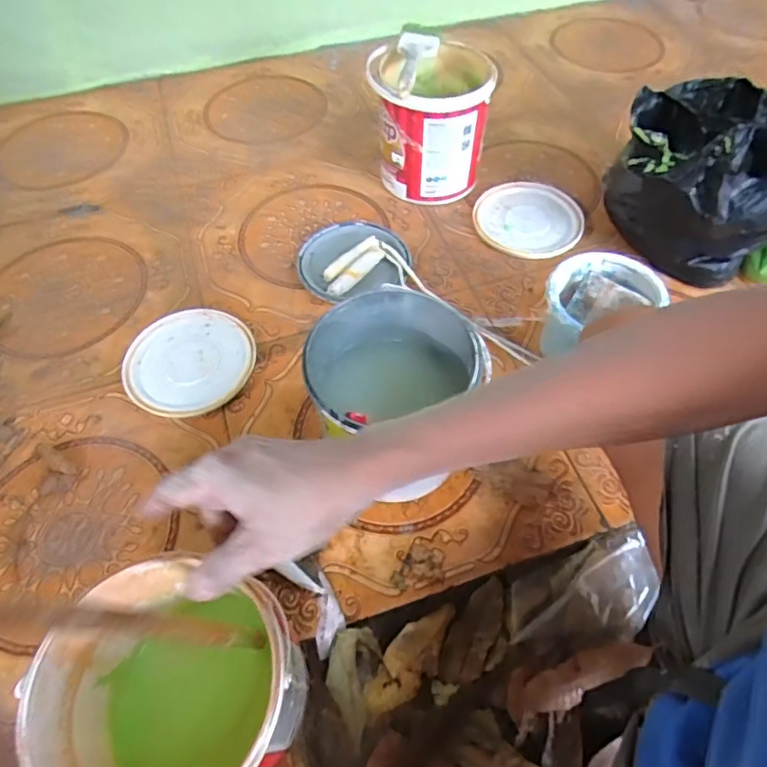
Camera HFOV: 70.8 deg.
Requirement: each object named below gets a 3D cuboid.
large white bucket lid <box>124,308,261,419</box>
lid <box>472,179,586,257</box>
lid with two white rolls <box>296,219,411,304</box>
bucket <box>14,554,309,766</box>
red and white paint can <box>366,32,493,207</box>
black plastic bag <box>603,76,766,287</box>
[{"bbox_3d":[-0.272,-0.033,0.763,0.175,0.012,0.170,-1,57,1],"label":"large white bucket lid"},{"bbox_3d":[0.244,-0.281,0.915,0.175,0.020,0.175,-1,57,1],"label":"lid"},{"bbox_3d":[-0.046,-0.199,0.856,0.173,0.029,0.178,-1,57,1],"label":"lid with two white rolls"},{"bbox_3d":[-0.162,0.271,0.461,0.175,0.184,0.170,-1,57,1],"label":"bucket"},{"bbox_3d":[0.080,-0.448,0.905,0.183,0.215,0.196,-1,57,1],"label":"red and white paint can"},{"bbox_3d":[0.464,-0.272,0.775,0.169,0.231,0.269,-29,61,-17],"label":"black plastic bag"}]

